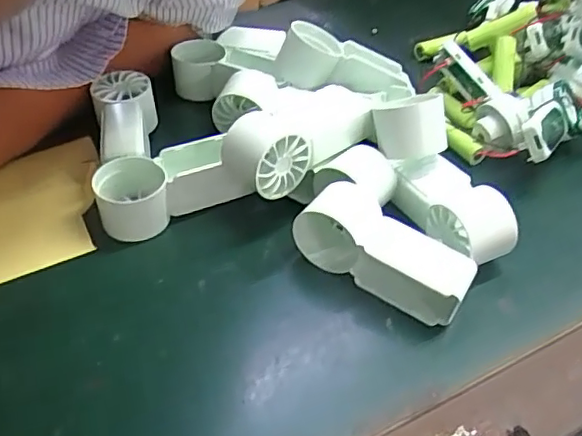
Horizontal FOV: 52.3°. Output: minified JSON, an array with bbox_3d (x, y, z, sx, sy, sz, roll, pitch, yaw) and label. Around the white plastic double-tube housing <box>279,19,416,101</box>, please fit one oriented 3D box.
[{"bbox_3d":[0.037,-0.105,0.408,0.088,0.031,0.038,15,43,-4],"label":"white plastic double-tube housing"}]

